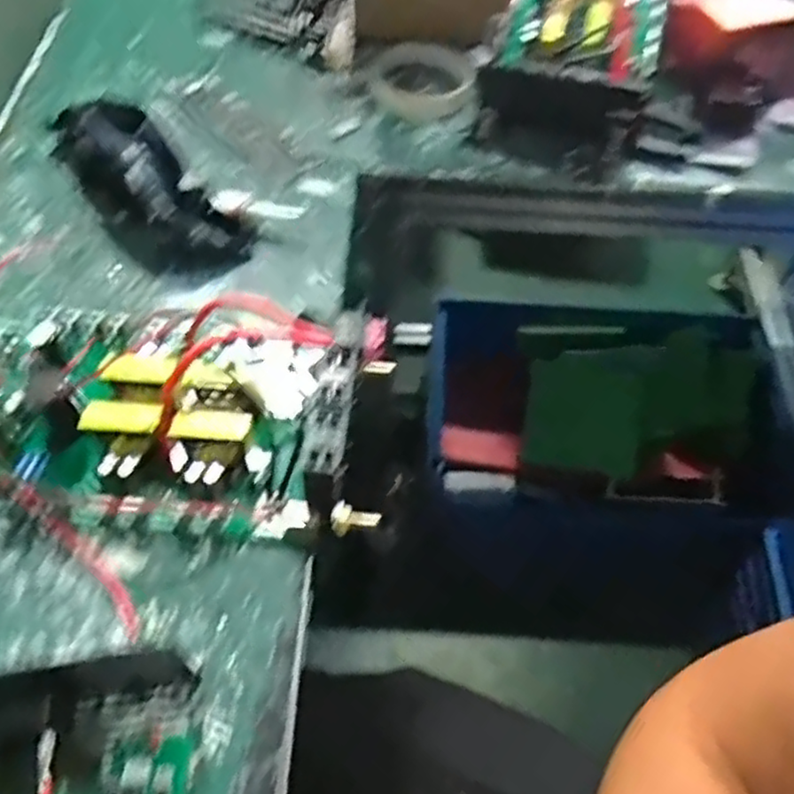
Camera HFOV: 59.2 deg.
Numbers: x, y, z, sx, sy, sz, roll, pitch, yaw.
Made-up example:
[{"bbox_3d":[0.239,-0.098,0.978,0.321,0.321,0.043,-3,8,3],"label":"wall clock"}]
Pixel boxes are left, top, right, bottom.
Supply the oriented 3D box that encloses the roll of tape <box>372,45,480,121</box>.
[{"bbox_3d":[0.023,-0.274,0.603,0.089,0.022,0.087,8,58,1],"label":"roll of tape"}]

